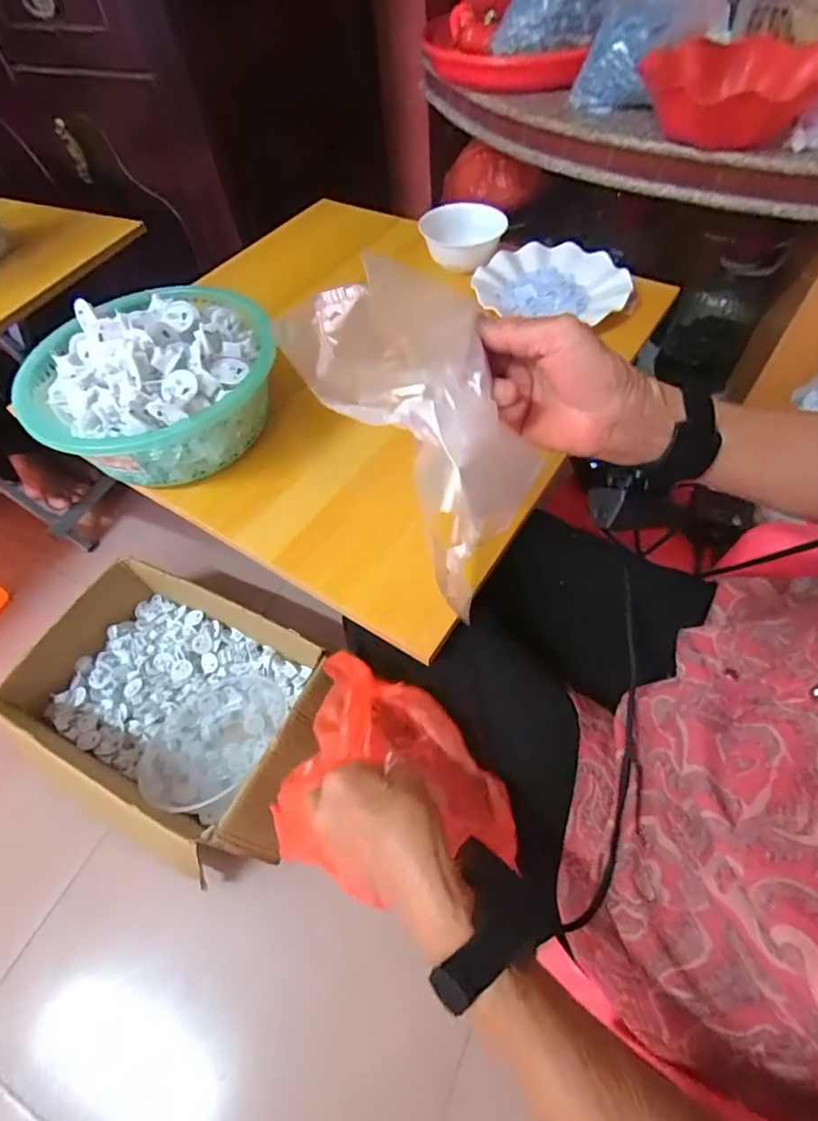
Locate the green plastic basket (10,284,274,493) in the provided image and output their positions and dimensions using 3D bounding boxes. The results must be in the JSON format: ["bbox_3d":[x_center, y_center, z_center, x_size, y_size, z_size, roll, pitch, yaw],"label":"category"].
[{"bbox_3d":[-0.250,-0.183,0.510,0.226,0.097,0.238,-25,59,-11],"label":"green plastic basket"}]

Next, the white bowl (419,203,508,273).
[{"bbox_3d":[0.072,-0.441,0.696,0.107,0.044,0.107,-2,57,3],"label":"white bowl"}]

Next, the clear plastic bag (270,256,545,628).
[{"bbox_3d":[0.023,-0.080,0.333,0.108,0.207,0.065,-37,24,-18],"label":"clear plastic bag"}]

